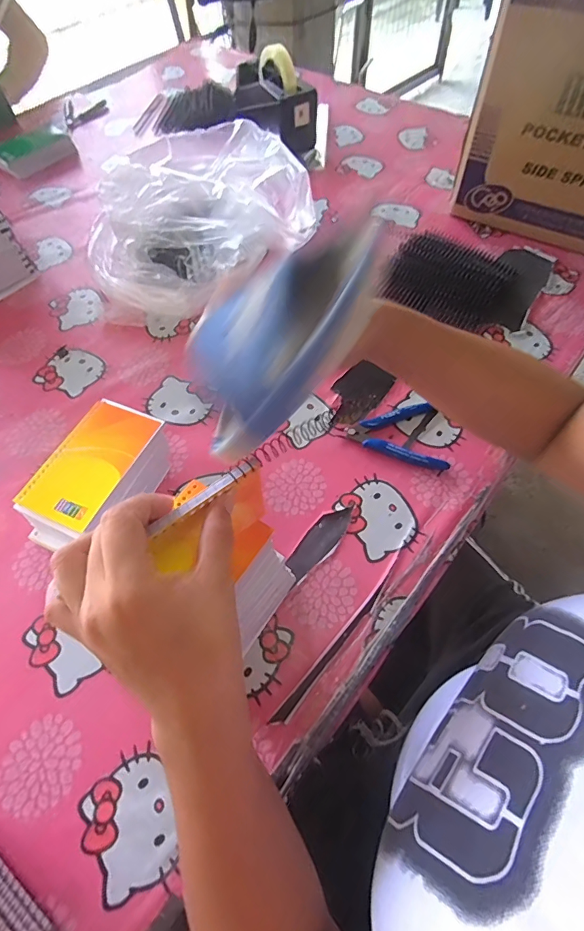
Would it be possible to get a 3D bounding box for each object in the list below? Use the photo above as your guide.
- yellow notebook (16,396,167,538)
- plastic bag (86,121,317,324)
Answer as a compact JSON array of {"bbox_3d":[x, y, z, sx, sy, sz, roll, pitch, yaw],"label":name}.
[{"bbox_3d":[-0.196,-0.005,0.425,0.081,0.007,0.135,21,62,14],"label":"yellow notebook"},{"bbox_3d":[-0.133,-0.352,0.620,0.325,0.128,0.231,-33,64,-17],"label":"plastic bag"}]

